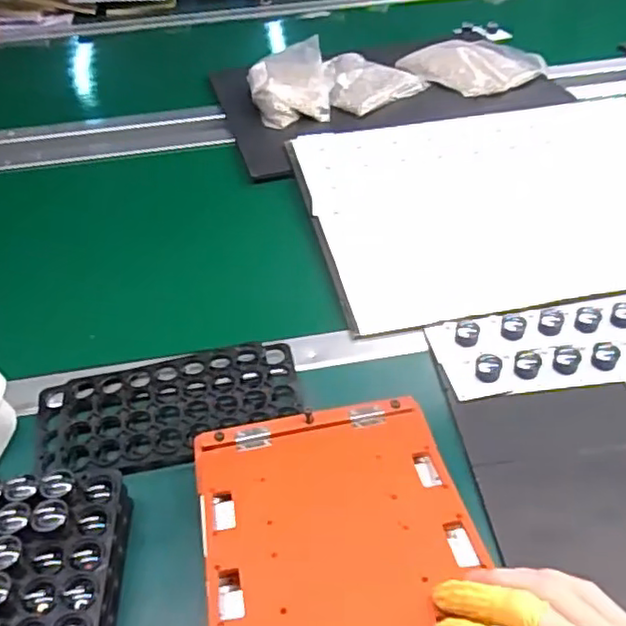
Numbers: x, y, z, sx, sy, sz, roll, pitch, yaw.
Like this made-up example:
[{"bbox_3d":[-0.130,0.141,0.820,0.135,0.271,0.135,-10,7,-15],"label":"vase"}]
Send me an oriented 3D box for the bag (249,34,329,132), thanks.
[{"bbox_3d":[-0.035,-0.334,0.930,0.112,0.056,0.169,-5,43,-1],"label":"bag"}]

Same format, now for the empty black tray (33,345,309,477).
[{"bbox_3d":[-0.117,0.078,0.525,0.211,0.010,0.106,-13,44,-9],"label":"empty black tray"}]

